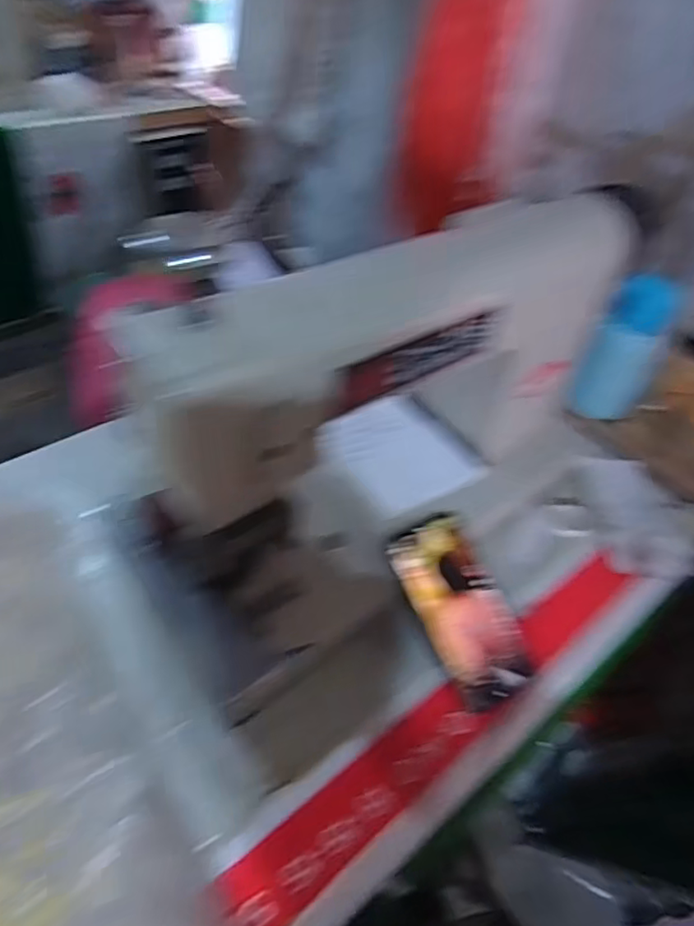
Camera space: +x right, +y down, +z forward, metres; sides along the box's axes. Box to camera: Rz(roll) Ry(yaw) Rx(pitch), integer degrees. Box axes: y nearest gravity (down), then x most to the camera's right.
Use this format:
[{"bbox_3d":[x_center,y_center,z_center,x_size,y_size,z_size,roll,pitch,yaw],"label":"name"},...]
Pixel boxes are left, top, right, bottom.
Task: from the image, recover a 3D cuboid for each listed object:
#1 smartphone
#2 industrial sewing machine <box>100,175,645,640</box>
[{"bbox_3d":[0.105,0.128,0.518,0.085,0.015,0.163,-20,75,-26],"label":"smartphone"},{"bbox_3d":[0.063,-0.033,0.527,0.490,0.303,0.164,-29,56,-28],"label":"industrial sewing machine"}]

